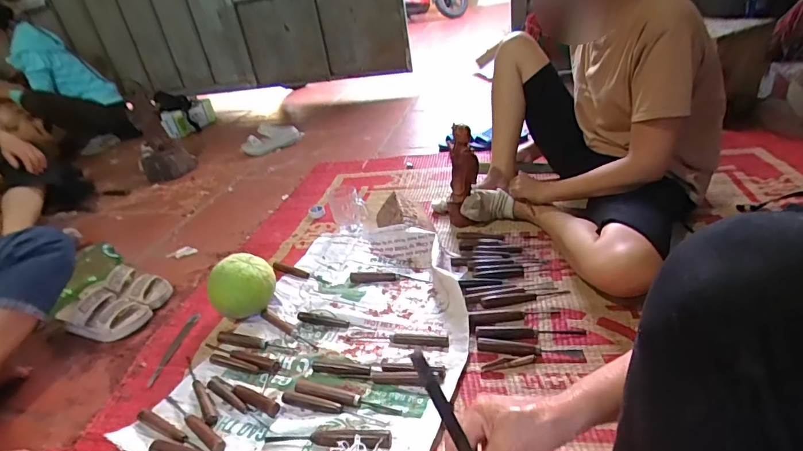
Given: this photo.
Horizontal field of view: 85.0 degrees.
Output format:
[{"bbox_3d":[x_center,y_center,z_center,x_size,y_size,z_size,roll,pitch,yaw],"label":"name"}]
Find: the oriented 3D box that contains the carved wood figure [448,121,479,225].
[{"bbox_3d":[0.151,-0.125,1.112,0.086,0.266,0.074,-2,31,8],"label":"carved wood figure"}]

